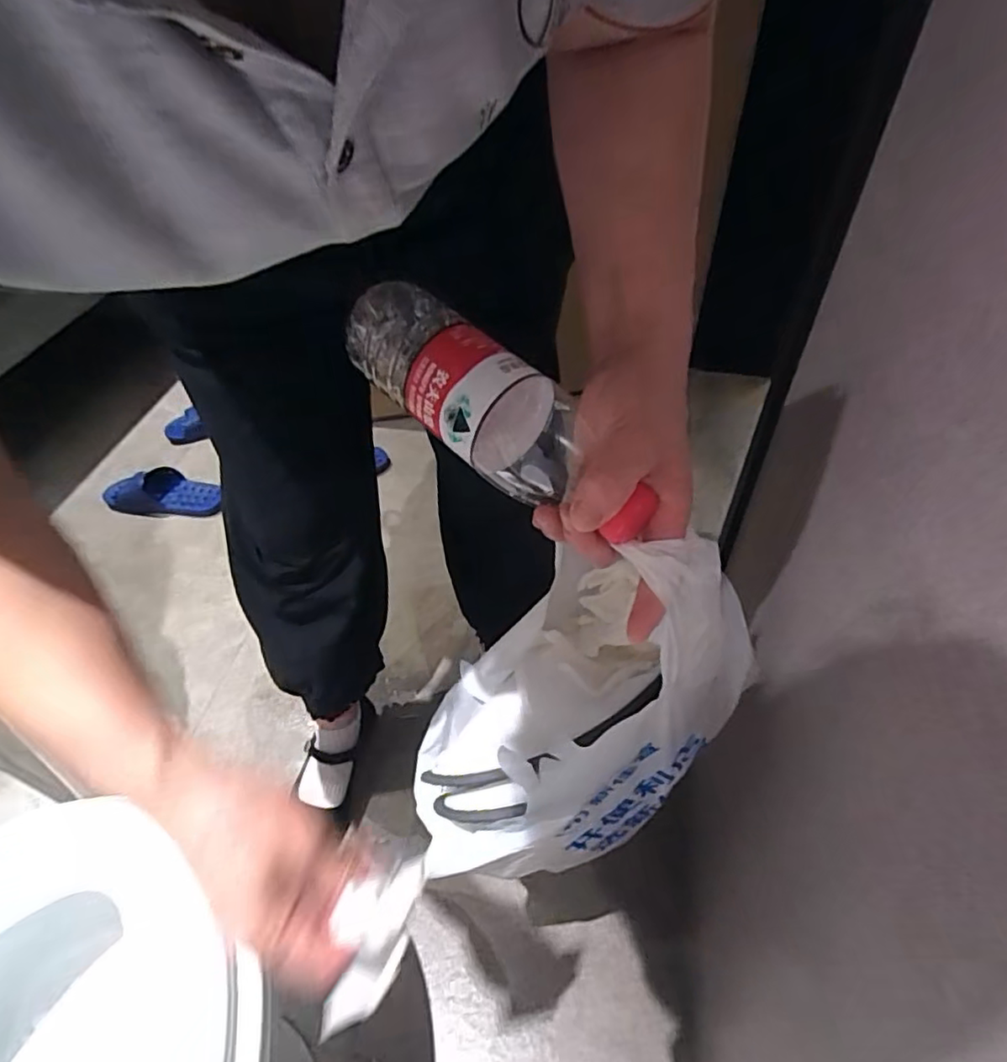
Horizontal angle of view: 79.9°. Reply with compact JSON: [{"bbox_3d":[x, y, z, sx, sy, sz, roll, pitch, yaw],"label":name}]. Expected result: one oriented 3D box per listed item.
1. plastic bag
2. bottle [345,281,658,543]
[{"bbox_3d":[0.032,0.109,0.399,0.190,0.278,0.135,-16,51,-16],"label":"plastic bag"},{"bbox_3d":[-0.008,-0.072,0.341,0.211,0.068,0.071,40,56,5],"label":"bottle"}]

